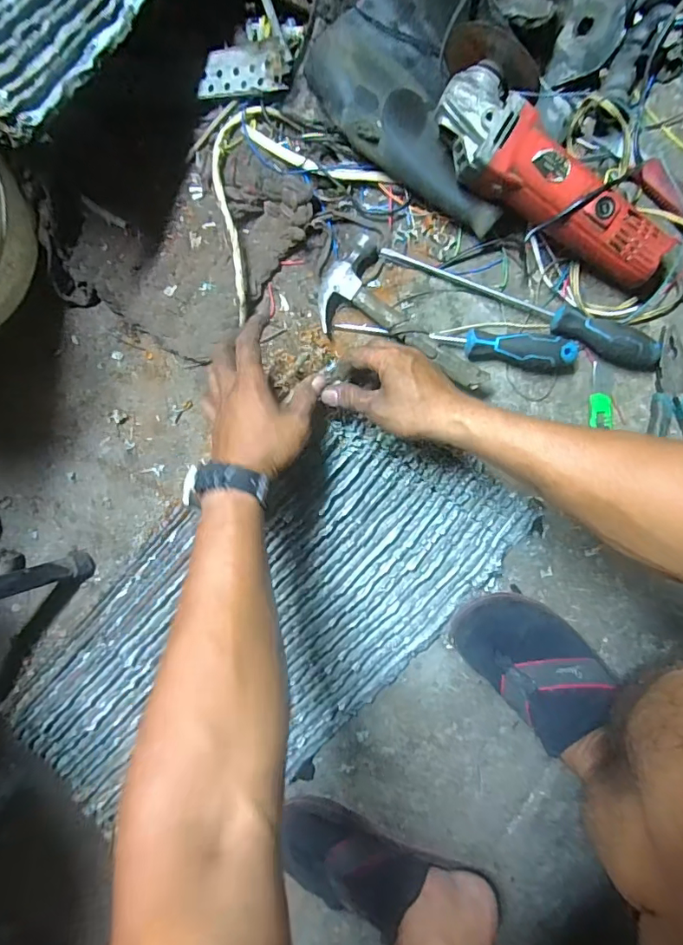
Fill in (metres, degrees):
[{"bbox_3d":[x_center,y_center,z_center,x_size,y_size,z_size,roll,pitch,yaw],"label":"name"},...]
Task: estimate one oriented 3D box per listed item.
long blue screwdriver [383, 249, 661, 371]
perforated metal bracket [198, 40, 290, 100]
[{"bbox_3d":[0.188,-0.178,0.514,0.305,0.031,0.033,23,96,3],"label":"long blue screwdriver"},{"bbox_3d":[-0.098,-0.411,0.493,0.101,0.019,0.046,11,96,23],"label":"perforated metal bracket"}]

